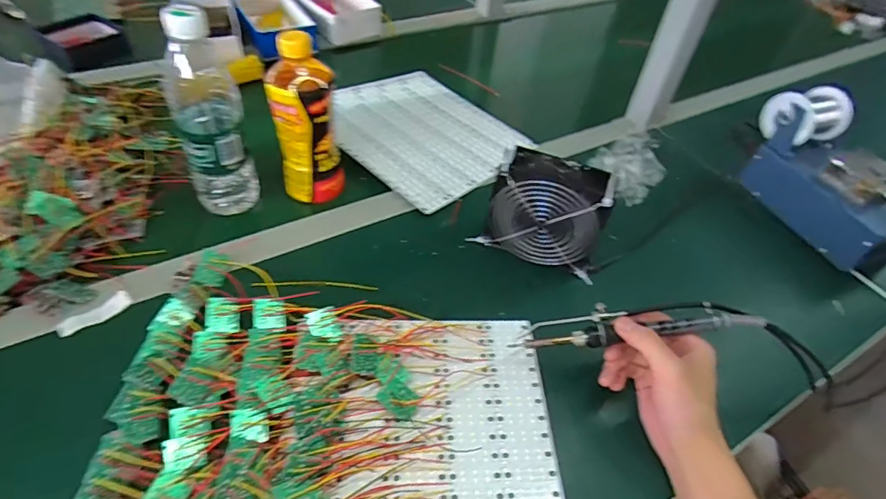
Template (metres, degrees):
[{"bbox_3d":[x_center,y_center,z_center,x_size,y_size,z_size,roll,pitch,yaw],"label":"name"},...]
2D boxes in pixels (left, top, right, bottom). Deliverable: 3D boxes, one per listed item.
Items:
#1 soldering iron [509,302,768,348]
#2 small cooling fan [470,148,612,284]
[{"bbox_3d":[0.172,0.065,0.454,0.203,0.026,0.039,-9,45,9],"label":"soldering iron"},{"bbox_3d":[0.111,-0.038,0.538,0.121,0.120,0.048,22,48,13],"label":"small cooling fan"}]

